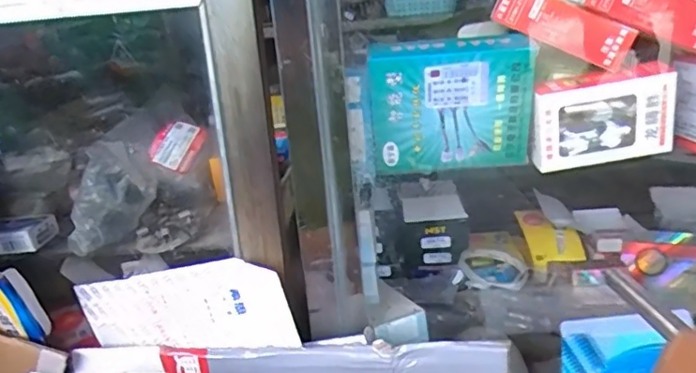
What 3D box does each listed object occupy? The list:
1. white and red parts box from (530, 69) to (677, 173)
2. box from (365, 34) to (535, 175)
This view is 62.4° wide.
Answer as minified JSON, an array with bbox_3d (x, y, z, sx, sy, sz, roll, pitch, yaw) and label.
[{"bbox_3d":[0.213,-0.056,0.486,0.111,0.075,0.022,-4,18,3],"label":"white and red parts box"},{"bbox_3d":[0.087,-0.067,0.494,0.137,0.111,0.028,-4,18,2],"label":"box"}]

